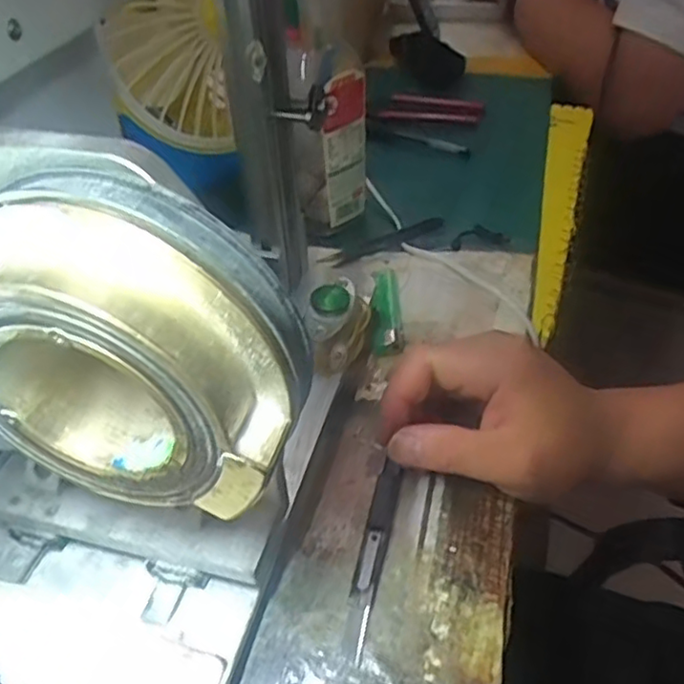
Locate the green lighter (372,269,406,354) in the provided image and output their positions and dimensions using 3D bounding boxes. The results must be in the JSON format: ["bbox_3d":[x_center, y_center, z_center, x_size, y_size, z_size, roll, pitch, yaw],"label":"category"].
[{"bbox_3d":[0.030,-0.024,0.435,0.019,0.007,0.080,-2,43,1],"label":"green lighter"}]

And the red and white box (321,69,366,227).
[{"bbox_3d":[0.004,-0.139,0.482,0.037,0.119,0.008,-29,49,-25],"label":"red and white box"}]

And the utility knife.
[{"bbox_3d":[0.016,0.101,0.314,0.014,0.007,0.103,8,42,9],"label":"utility knife"}]

